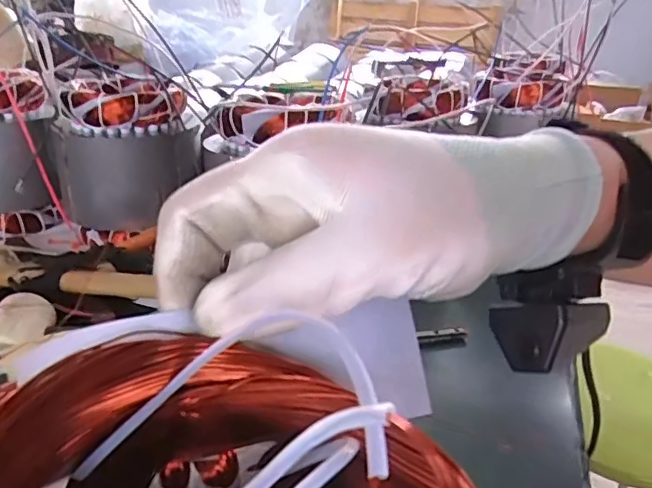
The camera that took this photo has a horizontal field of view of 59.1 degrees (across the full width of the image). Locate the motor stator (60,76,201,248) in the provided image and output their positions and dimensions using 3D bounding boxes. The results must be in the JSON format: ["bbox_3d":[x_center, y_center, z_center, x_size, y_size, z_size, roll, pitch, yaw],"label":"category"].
[{"bbox_3d":[-0.232,-0.100,0.663,0.133,0.161,0.138,-9,28,-26],"label":"motor stator"}]

